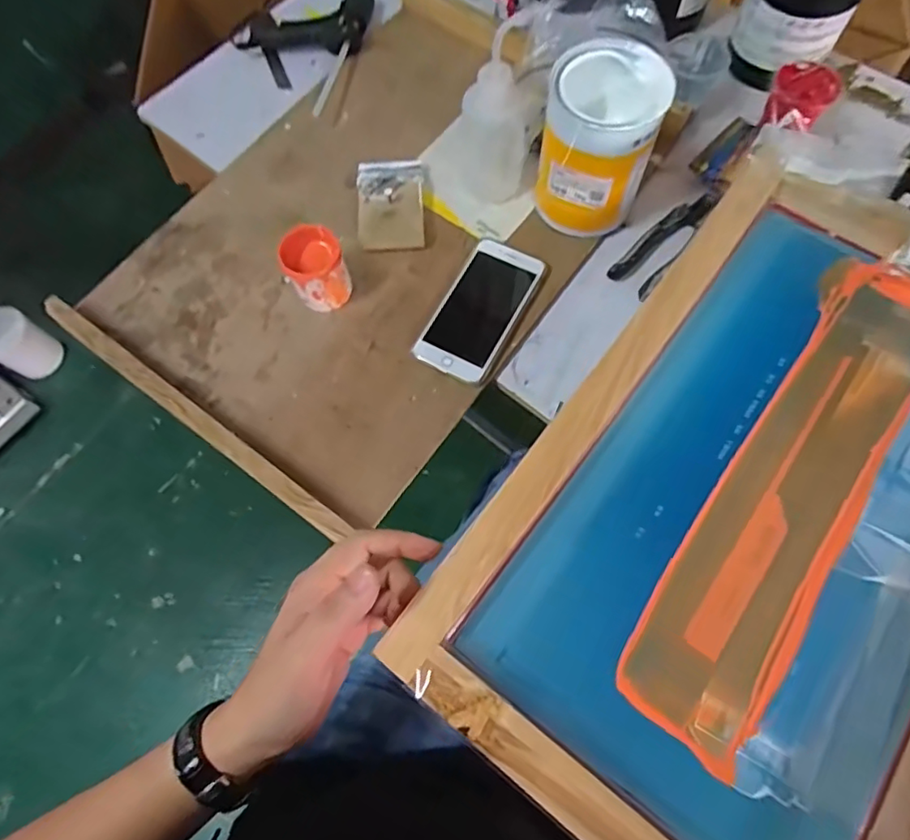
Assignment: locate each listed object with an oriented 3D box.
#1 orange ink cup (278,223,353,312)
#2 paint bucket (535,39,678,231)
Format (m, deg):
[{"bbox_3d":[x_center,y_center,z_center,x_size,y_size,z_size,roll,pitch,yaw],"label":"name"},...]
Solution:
[{"bbox_3d":[-0.137,-0.150,0.567,0.059,0.062,0.053,-25,70,-7],"label":"orange ink cup"},{"bbox_3d":[0.142,-0.271,0.570,0.103,0.146,0.115,12,70,7],"label":"paint bucket"}]

